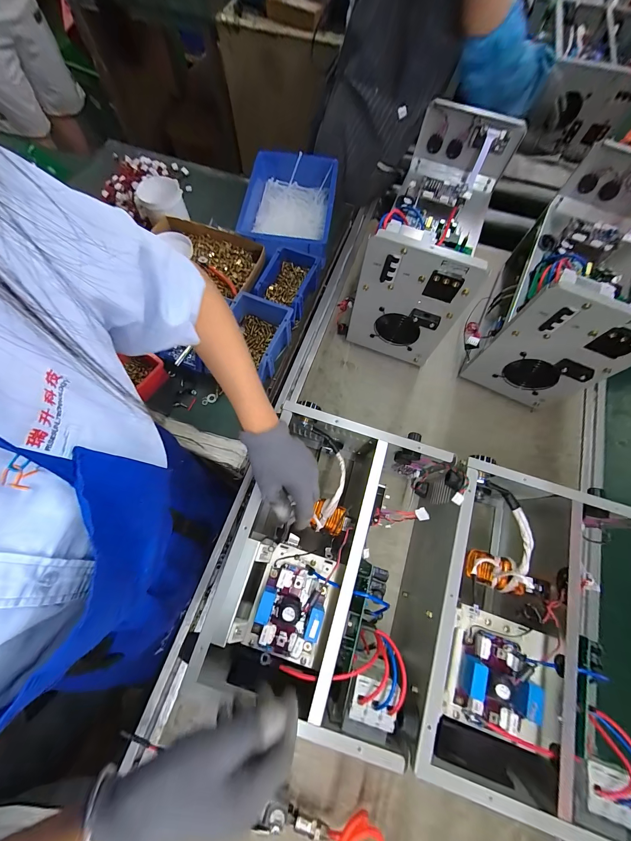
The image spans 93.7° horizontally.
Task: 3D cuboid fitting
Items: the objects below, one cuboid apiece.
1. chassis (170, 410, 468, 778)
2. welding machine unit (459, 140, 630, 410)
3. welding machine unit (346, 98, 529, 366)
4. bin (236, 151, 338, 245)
[{"bbox_3d":[0.051,0.207,0.467,0.300,0.210,0.362,16,73,5],"label":"chassis"},{"bbox_3d":[0.484,-0.253,0.577,0.200,0.284,0.375,30,75,9],"label":"welding machine unit"},{"bbox_3d":[0.227,-0.358,0.587,0.183,0.254,0.377,23,74,7],"label":"welding machine unit"},{"bbox_3d":[-0.071,-0.526,0.738,0.225,0.083,0.290,6,73,2],"label":"bin"}]

